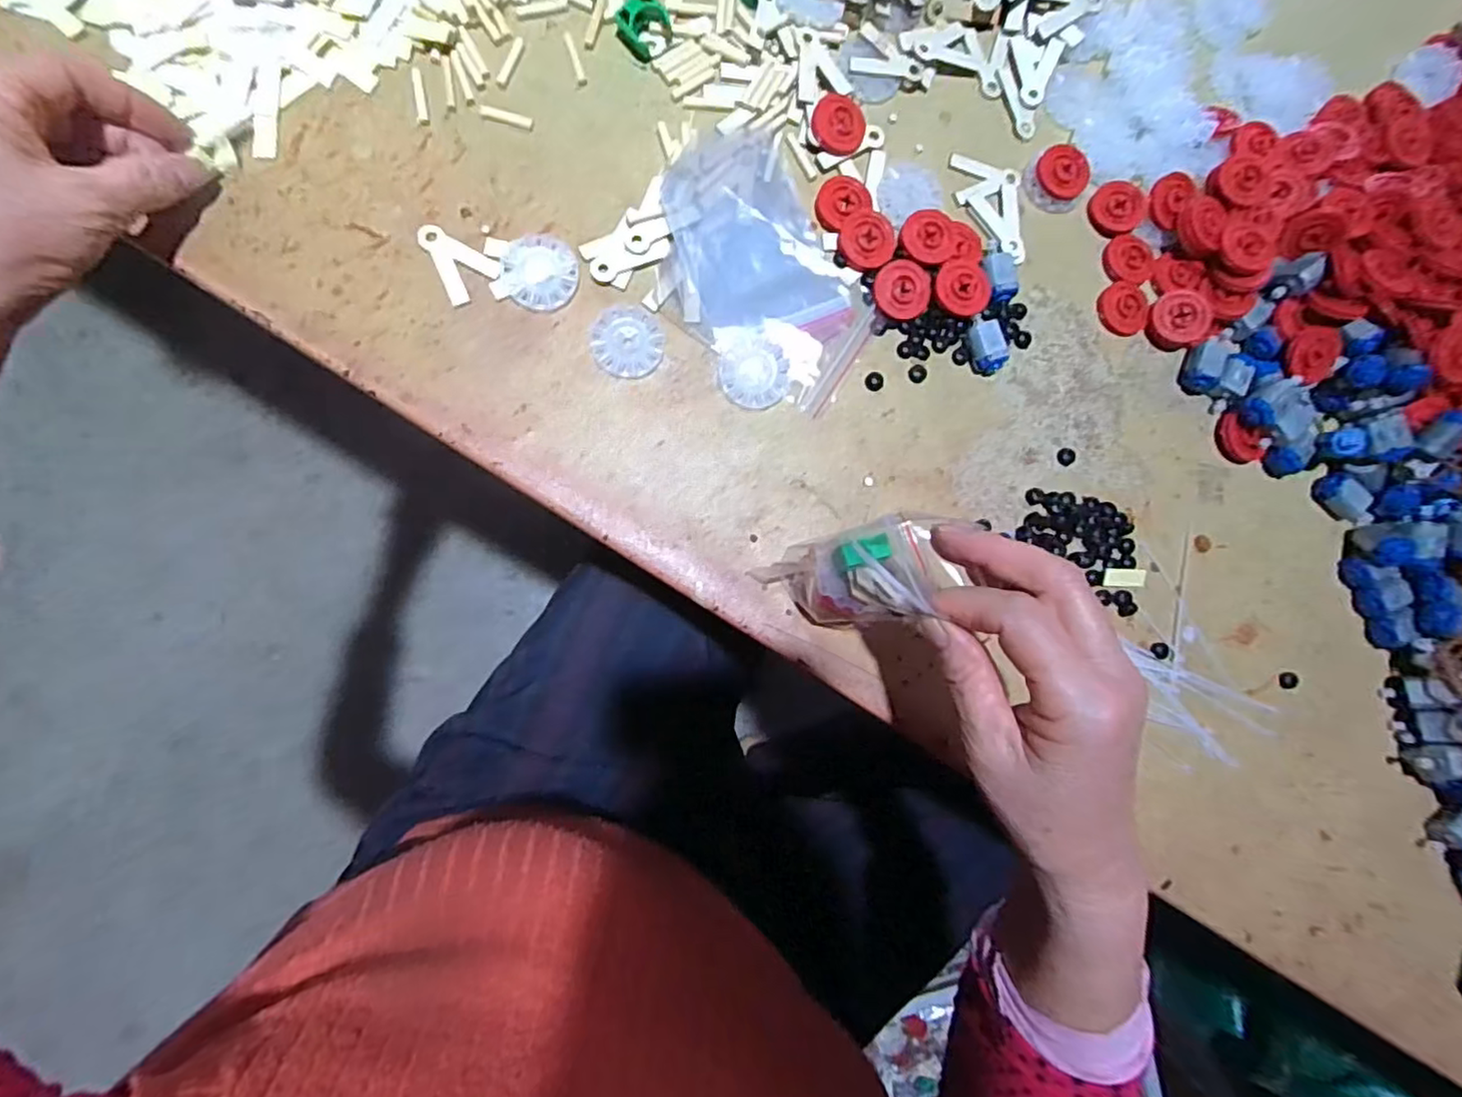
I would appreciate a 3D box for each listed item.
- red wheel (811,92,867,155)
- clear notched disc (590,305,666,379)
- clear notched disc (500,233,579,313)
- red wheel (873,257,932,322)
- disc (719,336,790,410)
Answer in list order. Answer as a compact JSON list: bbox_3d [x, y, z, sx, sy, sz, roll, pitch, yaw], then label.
[{"bbox_3d":[0.063,-0.248,0.381,0.032,0.007,0.030,-2,105,-9],"label":"red wheel"},{"bbox_3d":[-0.056,-0.113,0.353,0.038,0.004,0.039,1,85,-8],"label":"clear notched disc"},{"bbox_3d":[-0.102,-0.148,0.348,0.038,0.007,0.039,1,85,-8],"label":"clear notched disc"},{"bbox_3d":[0.100,-0.150,0.373,0.032,0.007,0.030,1,85,-8],"label":"red wheel"},{"bbox_3d":[0.013,-0.097,0.360,0.037,0.007,0.038,1,85,-8],"label":"disc"}]

